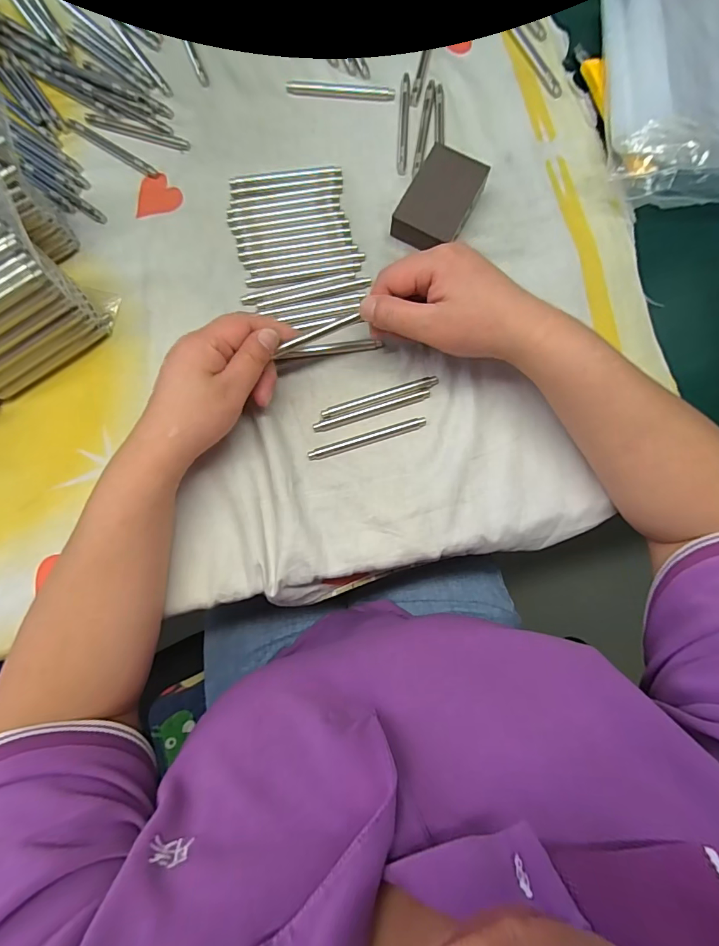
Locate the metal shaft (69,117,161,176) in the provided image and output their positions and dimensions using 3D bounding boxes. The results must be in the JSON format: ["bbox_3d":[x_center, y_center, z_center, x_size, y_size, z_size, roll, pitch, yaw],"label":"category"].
[{"bbox_3d":[-0.209,-0.275,0.366,0.089,0.004,0.008,33,83,4],"label":"metal shaft"}]

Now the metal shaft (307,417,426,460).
[{"bbox_3d":[0.006,-0.027,0.337,0.092,0.005,0.011,-18,83,-3],"label":"metal shaft"}]

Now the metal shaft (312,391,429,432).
[{"bbox_3d":[0.010,-0.049,0.339,0.093,0.004,0.009,-17,83,-3],"label":"metal shaft"}]

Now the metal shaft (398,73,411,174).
[{"bbox_3d":[0.038,-0.299,0.371,0.008,0.004,0.093,3,82,0],"label":"metal shaft"}]

